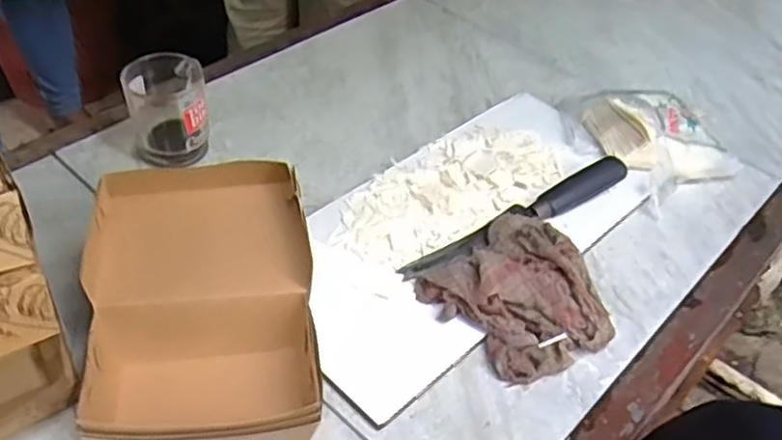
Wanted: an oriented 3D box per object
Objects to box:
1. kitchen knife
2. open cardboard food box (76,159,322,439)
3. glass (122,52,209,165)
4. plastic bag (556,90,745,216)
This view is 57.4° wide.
[{"bbox_3d":[0.111,-0.003,0.613,0.244,0.018,0.028,-24,50,-28],"label":"kitchen knife"},{"bbox_3d":[-0.128,0.060,0.484,0.148,0.095,0.186,-4,45,-9],"label":"open cardboard food box"},{"bbox_3d":[-0.199,-0.099,0.641,0.068,0.085,0.069,-11,47,-16],"label":"glass"},{"bbox_3d":[0.252,-0.092,0.711,0.132,0.057,0.160,-22,51,-25],"label":"plastic bag"}]

